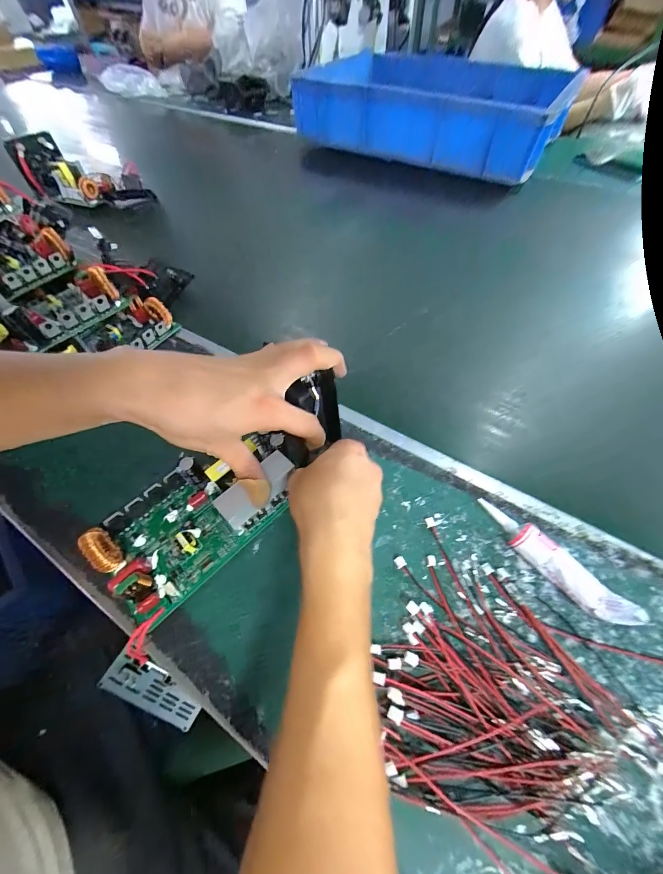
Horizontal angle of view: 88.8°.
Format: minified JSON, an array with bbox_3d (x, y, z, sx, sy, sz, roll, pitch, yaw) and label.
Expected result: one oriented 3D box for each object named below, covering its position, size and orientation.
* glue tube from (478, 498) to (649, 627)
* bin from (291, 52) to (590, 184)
[{"bbox_3d":[0.177,0.100,0.278,0.125,0.034,0.029,38,65,23],"label":"glue tube"},{"bbox_3d":[0.259,-0.821,0.840,0.582,0.120,0.408,26,60,17],"label":"bin"}]

